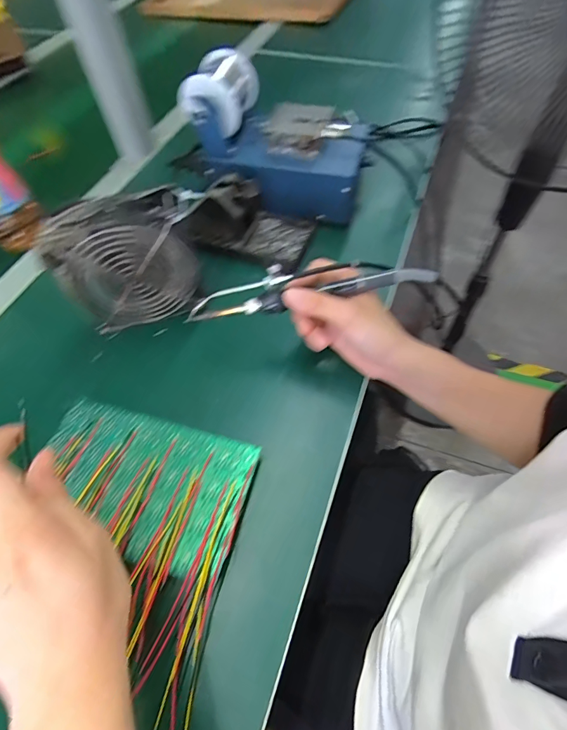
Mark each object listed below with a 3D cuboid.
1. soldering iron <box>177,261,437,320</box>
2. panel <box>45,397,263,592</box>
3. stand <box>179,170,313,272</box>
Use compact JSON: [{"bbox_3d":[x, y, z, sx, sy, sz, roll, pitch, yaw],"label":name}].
[{"bbox_3d":[0.020,-0.065,0.328,0.210,0.034,0.024,-6,57,6],"label":"soldering iron"},{"bbox_3d":[-0.115,0.091,0.306,0.170,0.006,0.102,13,59,11],"label":"panel"},{"bbox_3d":[-0.037,-0.167,0.433,0.132,0.065,0.077,14,59,12],"label":"stand"}]

